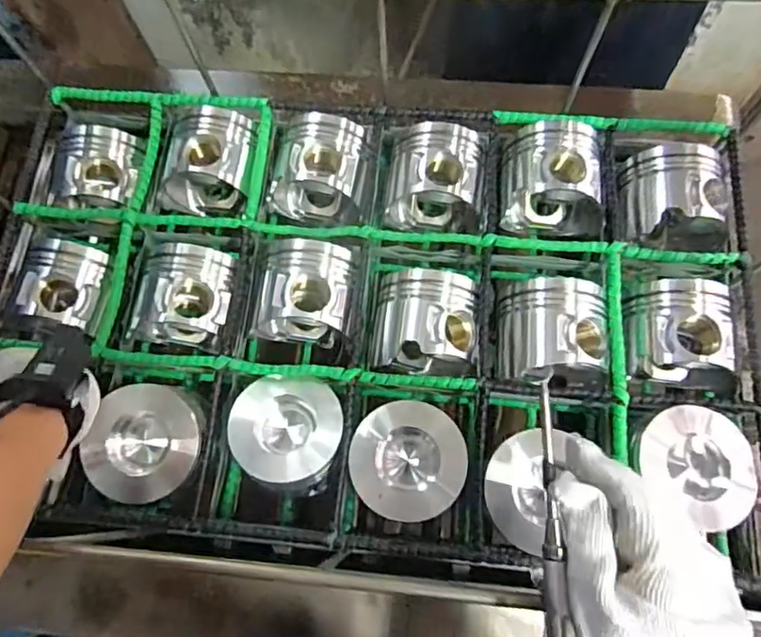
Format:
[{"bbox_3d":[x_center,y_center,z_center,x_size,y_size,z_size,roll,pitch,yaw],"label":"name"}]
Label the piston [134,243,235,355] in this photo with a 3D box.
[{"bbox_3d":[-0.204,-0.025,0.612,0.098,0.085,0.098,5,73,3],"label":"piston"}]

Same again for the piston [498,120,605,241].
[{"bbox_3d":[0.194,-0.155,0.651,0.110,0.103,0.111,2,73,2],"label":"piston"}]

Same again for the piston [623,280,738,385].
[{"bbox_3d":[0.302,0.014,0.585,0.100,0.088,0.101,5,73,3],"label":"piston"}]

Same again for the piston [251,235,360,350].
[{"bbox_3d":[-0.078,-0.027,0.613,0.099,0.079,0.104,8,73,4],"label":"piston"}]

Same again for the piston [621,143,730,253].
[{"bbox_3d":[0.322,-0.130,0.629,0.109,0.084,0.114,1,73,2],"label":"piston"}]

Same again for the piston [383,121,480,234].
[{"bbox_3d":[0.062,-0.162,0.657,0.106,0.098,0.105,4,73,2],"label":"piston"}]

